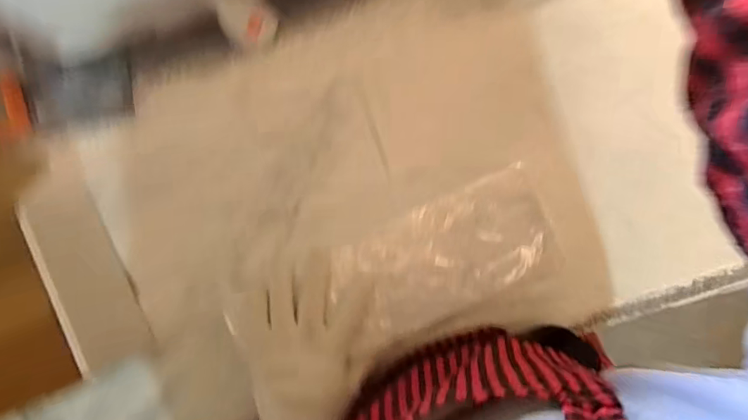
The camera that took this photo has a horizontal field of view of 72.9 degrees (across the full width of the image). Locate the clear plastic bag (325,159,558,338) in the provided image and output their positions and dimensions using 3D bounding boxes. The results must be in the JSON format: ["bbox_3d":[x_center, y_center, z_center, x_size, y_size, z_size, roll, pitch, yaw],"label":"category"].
[{"bbox_3d":[0.064,0.045,0.465,0.197,0.014,0.097,-26,85,6],"label":"clear plastic bag"}]

